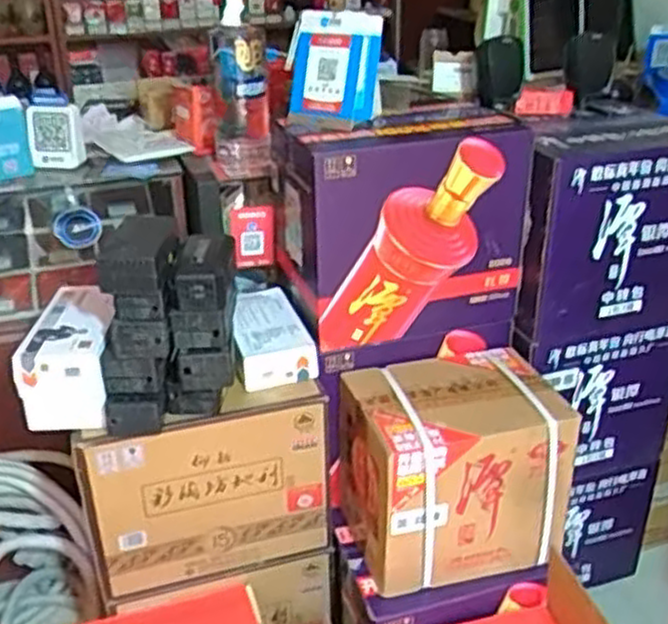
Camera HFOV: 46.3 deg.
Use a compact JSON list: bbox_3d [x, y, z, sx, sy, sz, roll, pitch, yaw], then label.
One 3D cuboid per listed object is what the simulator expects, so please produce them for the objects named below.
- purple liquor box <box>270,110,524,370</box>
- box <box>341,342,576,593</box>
[{"bbox_3d":[0.105,-0.131,1.339,0.363,0.384,0.239,-9,29,-14],"label":"purple liquor box"},{"bbox_3d":[0.191,0.257,1.284,0.326,0.286,0.226,-7,28,-11],"label":"box"}]

